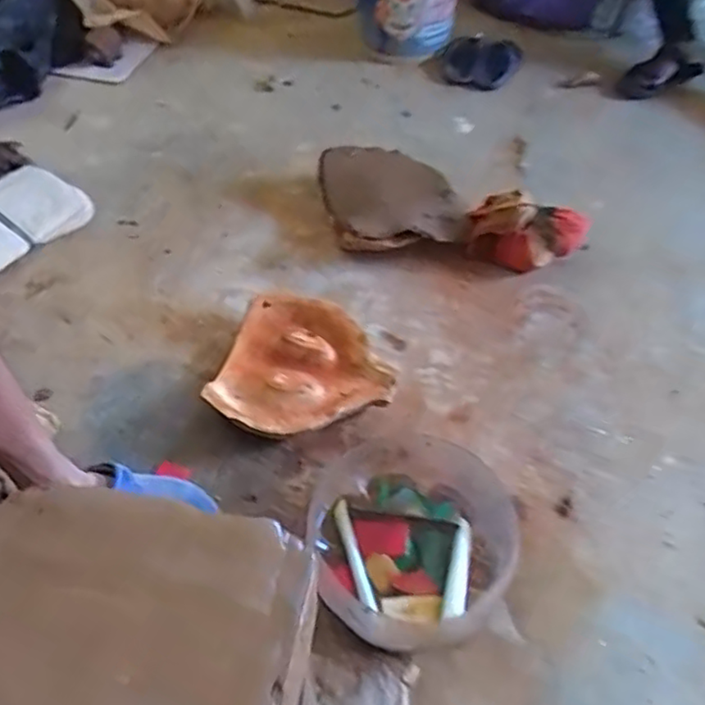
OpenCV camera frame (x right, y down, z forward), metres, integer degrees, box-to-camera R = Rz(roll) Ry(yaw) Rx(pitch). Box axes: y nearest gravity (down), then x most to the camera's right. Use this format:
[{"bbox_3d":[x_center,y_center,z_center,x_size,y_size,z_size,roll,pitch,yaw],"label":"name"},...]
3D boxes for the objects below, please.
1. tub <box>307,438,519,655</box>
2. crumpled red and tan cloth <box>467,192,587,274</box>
[{"bbox_3d":[0.071,0.228,0.792,0.248,0.126,0.246,1,50,-1],"label":"tub"},{"bbox_3d":[0.321,-0.217,1.202,0.201,0.109,0.106,14,51,11],"label":"crumpled red and tan cloth"}]

